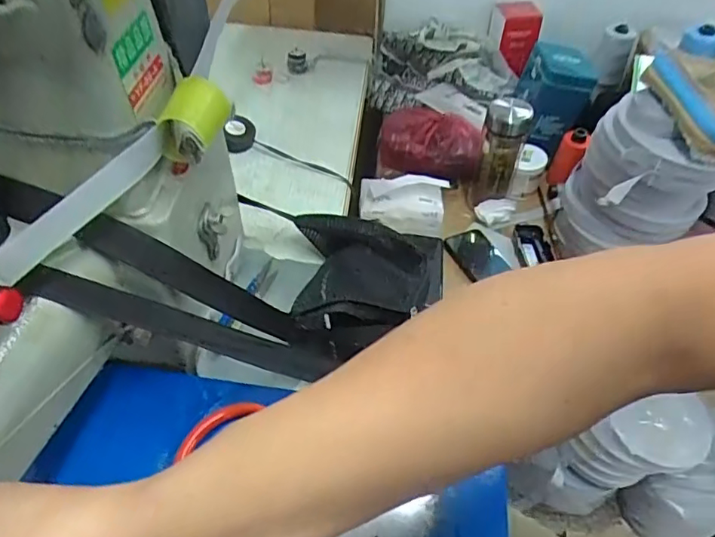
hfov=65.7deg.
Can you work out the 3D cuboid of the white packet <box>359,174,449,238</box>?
[{"bbox_3d":[0.081,-0.113,0.971,0.149,0.101,0.046,2,48,0],"label":"white packet"}]

